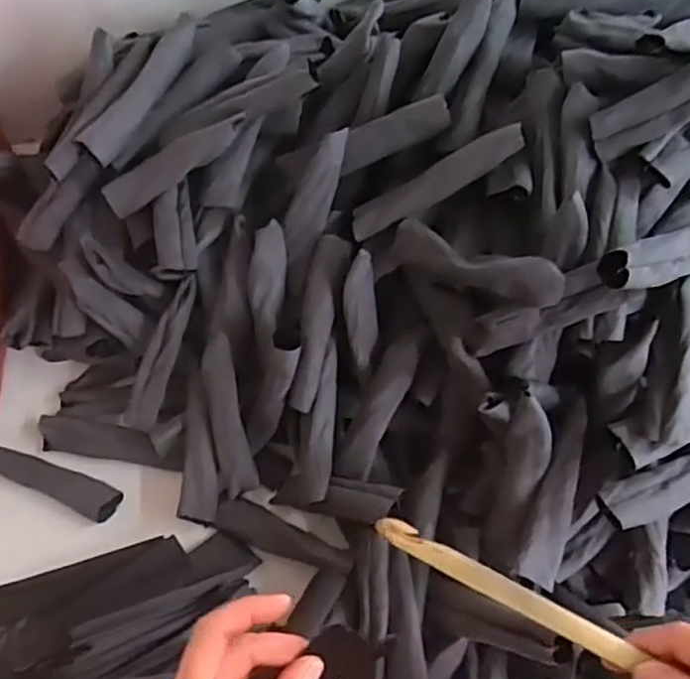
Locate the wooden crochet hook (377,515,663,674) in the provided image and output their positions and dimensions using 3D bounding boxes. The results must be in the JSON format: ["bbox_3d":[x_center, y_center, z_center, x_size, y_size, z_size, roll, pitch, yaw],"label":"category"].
[{"bbox_3d":[0.086,0.137,0.375,0.150,0.011,0.013,28,67,3],"label":"wooden crochet hook"}]

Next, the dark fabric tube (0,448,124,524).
[{"bbox_3d":[-0.285,0.128,0.648,0.154,0.015,0.033,20,66,12],"label":"dark fabric tube"}]

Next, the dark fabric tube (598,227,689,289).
[{"bbox_3d":[0.228,-0.057,0.472,0.147,0.021,0.031,-15,60,-34],"label":"dark fabric tube"}]

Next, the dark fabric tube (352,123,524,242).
[{"bbox_3d":[0.070,-0.122,0.539,0.147,0.016,0.027,-27,60,25],"label":"dark fabric tube"}]

